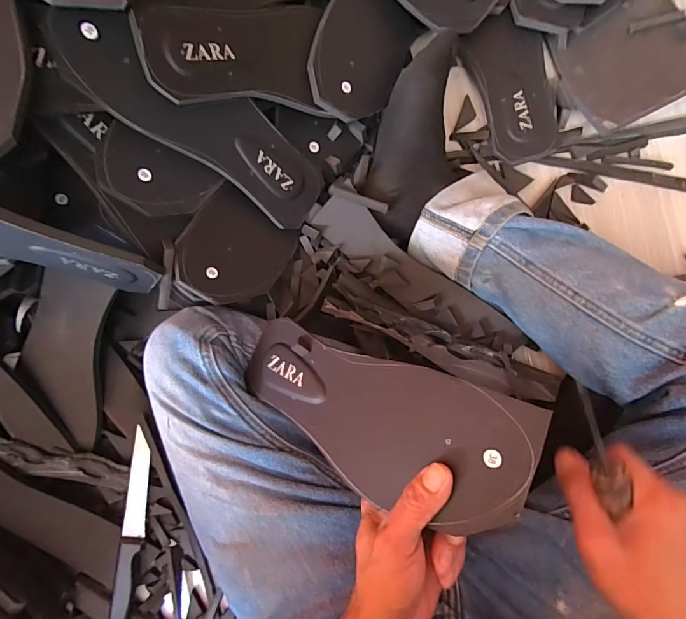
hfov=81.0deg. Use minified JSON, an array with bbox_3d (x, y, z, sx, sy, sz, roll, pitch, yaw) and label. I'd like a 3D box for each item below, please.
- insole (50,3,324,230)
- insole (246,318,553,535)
[{"bbox_3d":[-0.124,-0.169,0.376,0.250,0.018,0.078,28,89,-34],"label":"insole"},{"bbox_3d":[0.011,0.077,0.306,0.245,0.013,0.092,15,88,36],"label":"insole"}]

